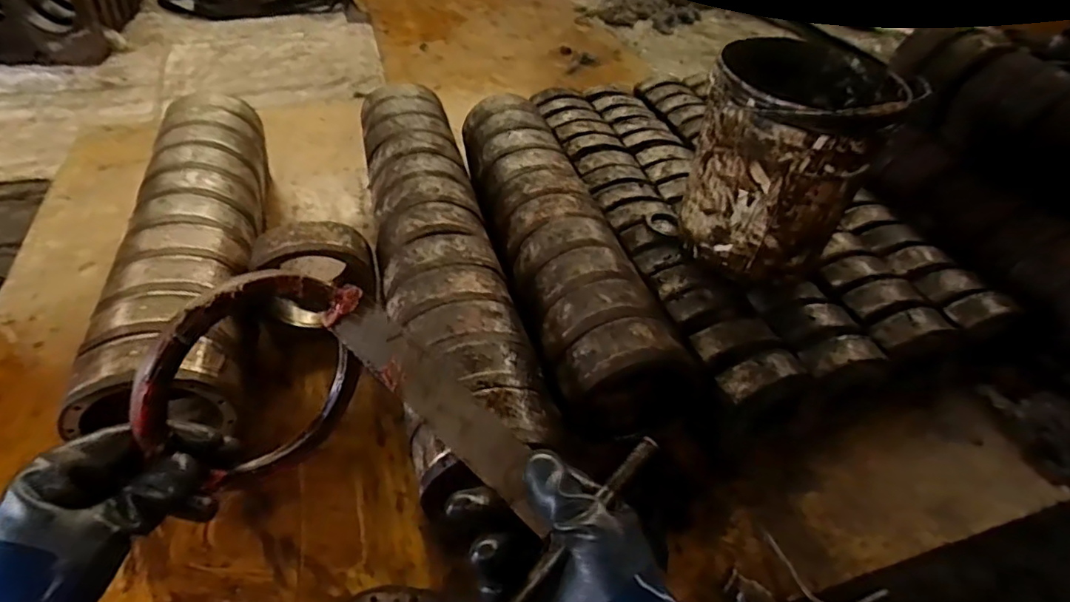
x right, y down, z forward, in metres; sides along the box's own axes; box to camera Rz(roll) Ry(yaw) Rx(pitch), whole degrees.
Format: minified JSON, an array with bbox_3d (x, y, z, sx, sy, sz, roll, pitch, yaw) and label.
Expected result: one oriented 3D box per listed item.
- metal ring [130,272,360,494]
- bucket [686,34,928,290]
[{"bbox_3d":[-0.186,0.057,0.393,0.017,0.152,0.141,23,47,28],"label":"metal ring"},{"bbox_3d":[0.433,-0.228,1.043,0.279,0.388,0.274,2,43,-2],"label":"bucket"}]

